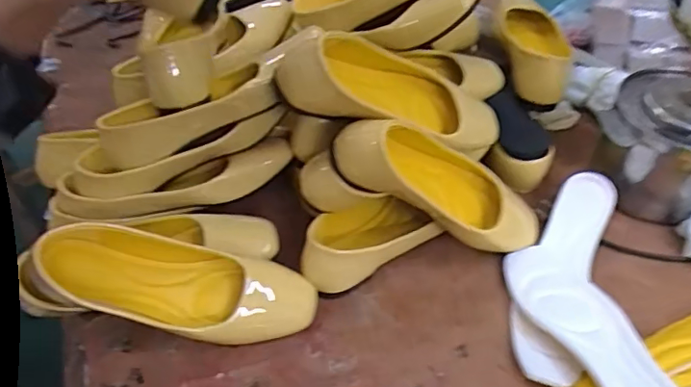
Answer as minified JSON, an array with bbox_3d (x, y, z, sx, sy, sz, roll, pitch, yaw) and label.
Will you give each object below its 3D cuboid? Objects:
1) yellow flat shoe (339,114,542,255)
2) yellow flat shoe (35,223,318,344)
[{"bbox_3d":[0.097,-0.002,0.523,0.237,0.070,0.085,19,34,-34],"label":"yellow flat shoe"},{"bbox_3d":[-0.153,0.083,0.493,0.254,0.063,0.081,14,45,-9],"label":"yellow flat shoe"}]

